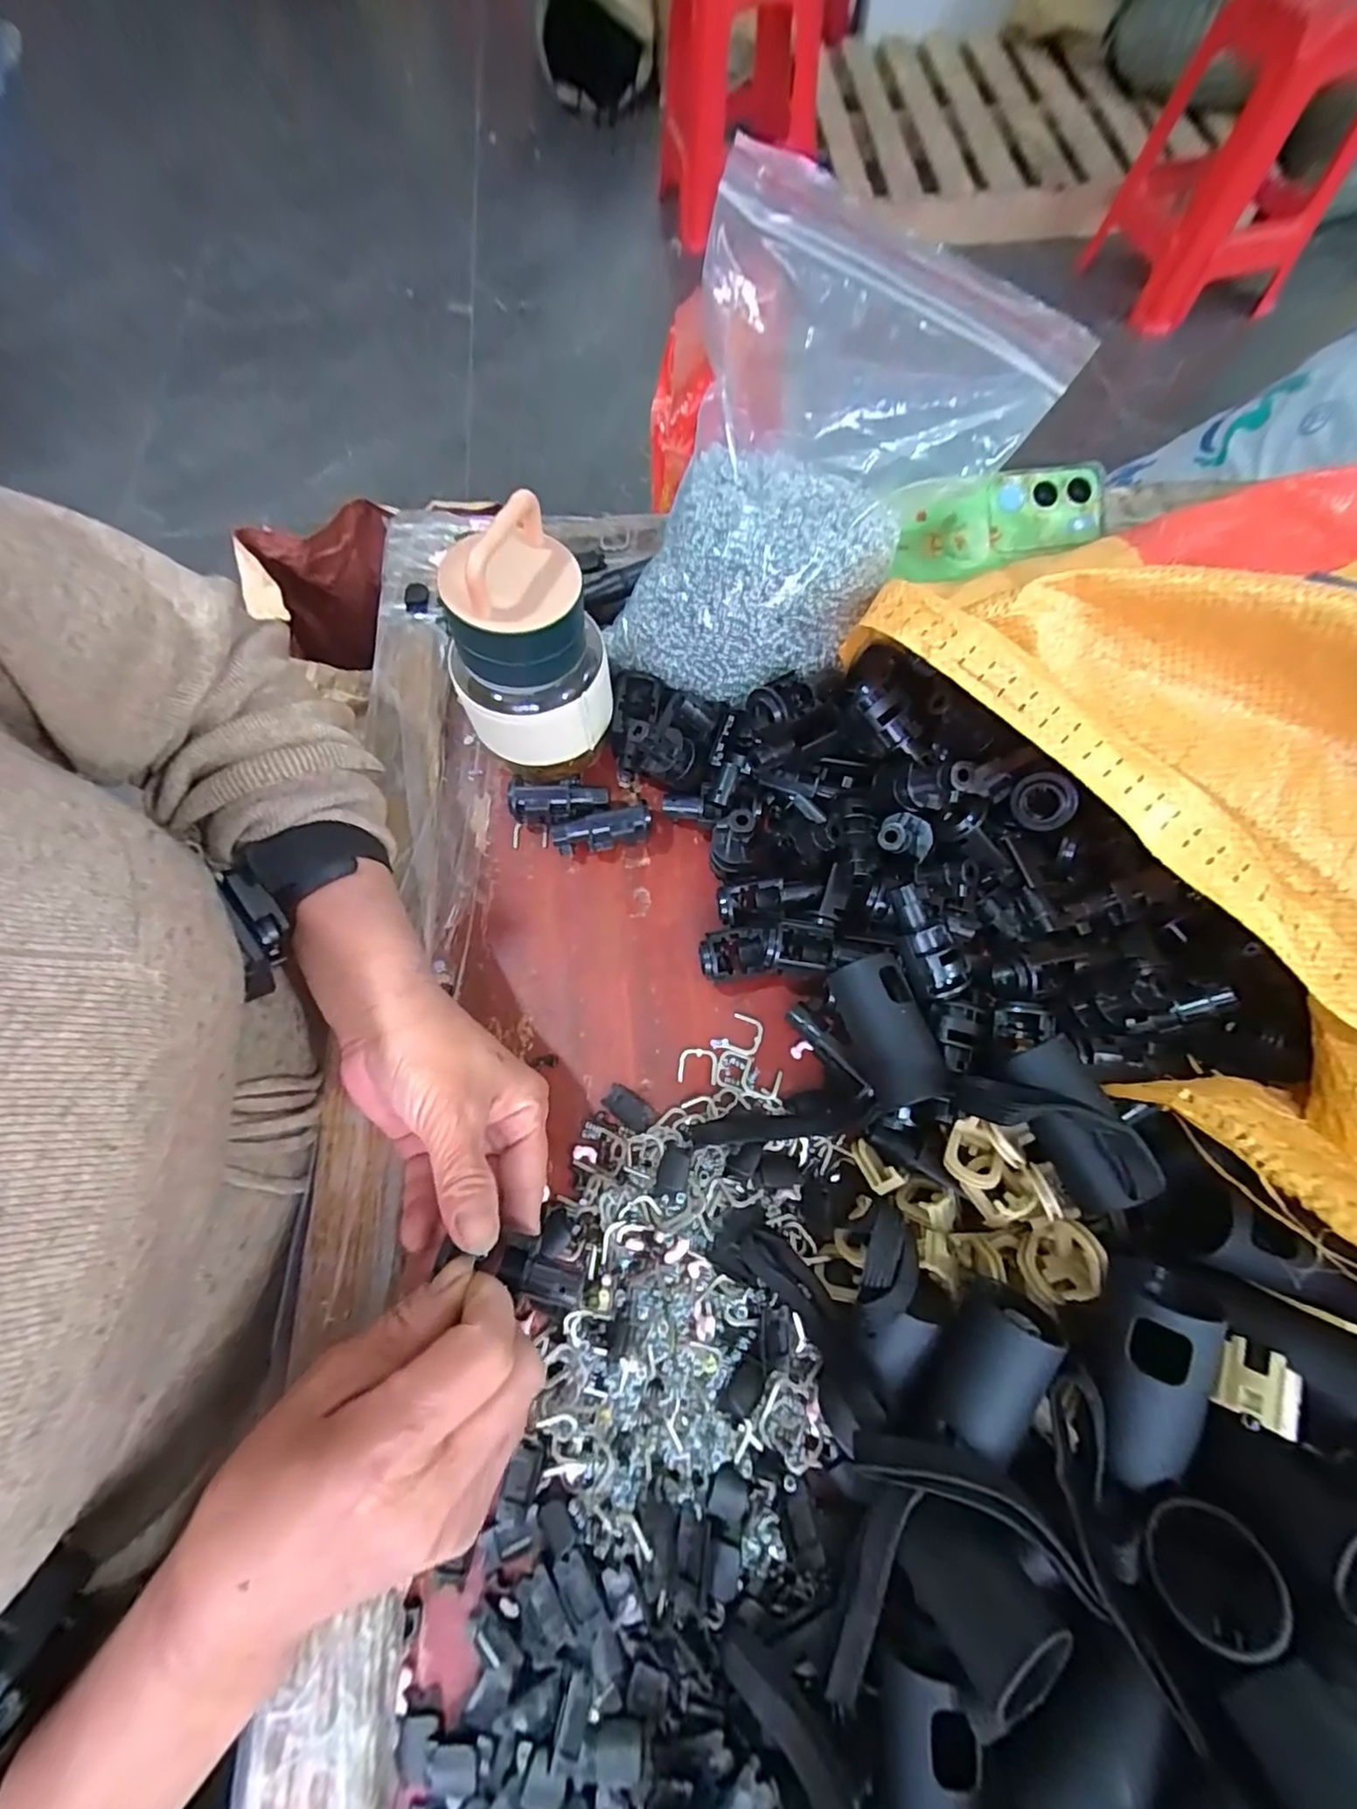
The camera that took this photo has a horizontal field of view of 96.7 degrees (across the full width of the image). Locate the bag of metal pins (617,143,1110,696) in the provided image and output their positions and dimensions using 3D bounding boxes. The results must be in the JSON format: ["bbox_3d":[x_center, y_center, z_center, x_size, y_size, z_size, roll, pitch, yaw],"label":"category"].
[{"bbox_3d":[0.061,-0.202,0.284,0.137,0.148,0.173,39,74,16],"label":"bag of metal pins"}]

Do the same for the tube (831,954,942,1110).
[{"bbox_3d":[0.088,0.054,0.257,0.027,0.027,0.059,-15,68,-4],"label":"tube"}]

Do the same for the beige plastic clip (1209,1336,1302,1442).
[{"bbox_3d":[0.183,0.152,0.190,0.020,0.007,0.022,10,66,39],"label":"beige plastic clip"}]

